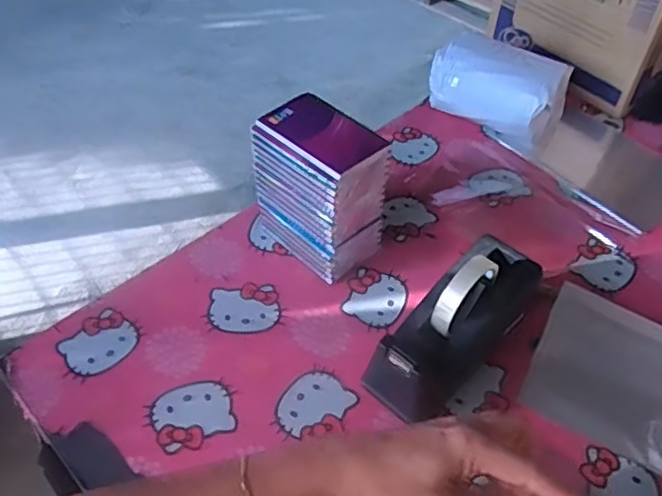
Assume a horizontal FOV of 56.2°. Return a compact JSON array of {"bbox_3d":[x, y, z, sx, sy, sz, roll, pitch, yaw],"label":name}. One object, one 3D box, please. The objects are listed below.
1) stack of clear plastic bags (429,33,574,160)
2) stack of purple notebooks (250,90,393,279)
[{"bbox_3d":[0.253,-0.245,0.938,0.191,0.106,0.113,30,54,22],"label":"stack of clear plastic bags"},{"bbox_3d":[-0.016,-0.072,0.723,0.105,0.176,0.135,-35,58,-29],"label":"stack of purple notebooks"}]

